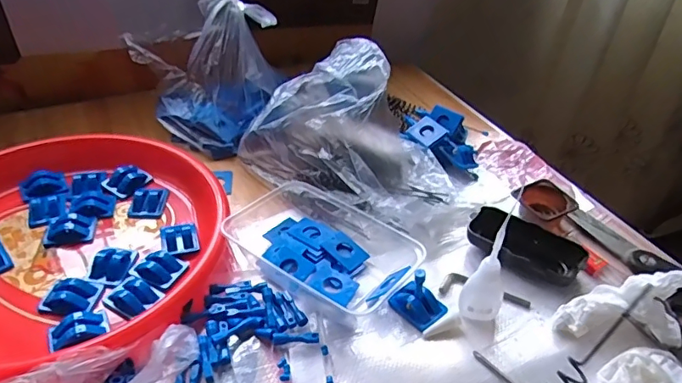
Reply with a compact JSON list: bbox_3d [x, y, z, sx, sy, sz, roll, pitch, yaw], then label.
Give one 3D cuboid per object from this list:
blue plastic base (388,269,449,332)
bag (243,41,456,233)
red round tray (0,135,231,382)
[{"bbox_3d":[0.068,0.088,0.437,0.033,0.045,0.042,-26,48,-31],"label":"blue plastic base"},{"bbox_3d":[0.016,-0.073,0.549,0.235,0.127,0.139,22,42,21],"label":"bag"},{"bbox_3d":[-0.258,0.044,0.466,0.280,0.043,0.282,2,39,-2],"label":"red round tray"}]

